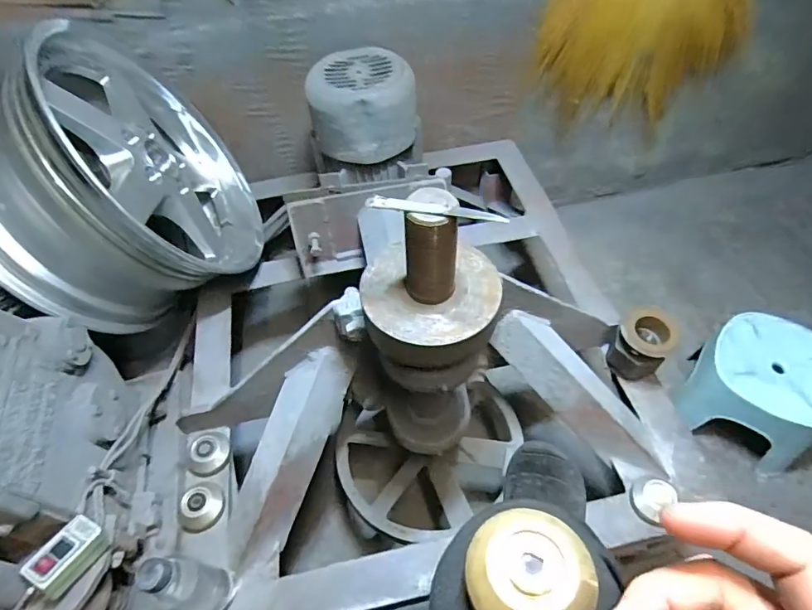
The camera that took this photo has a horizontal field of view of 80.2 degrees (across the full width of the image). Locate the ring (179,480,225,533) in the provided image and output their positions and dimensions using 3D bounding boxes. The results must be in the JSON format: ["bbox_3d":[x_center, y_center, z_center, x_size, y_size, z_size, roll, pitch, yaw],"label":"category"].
[{"bbox_3d":[-0.276,0.277,0.658,0.052,0.034,0.058,7,53,8],"label":"ring"}]

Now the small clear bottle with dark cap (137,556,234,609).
[{"bbox_3d":[-0.240,0.307,0.527,0.042,0.175,0.054,11,54,11],"label":"small clear bottle with dark cap"}]

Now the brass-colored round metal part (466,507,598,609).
[{"bbox_3d":[0.058,0.126,0.230,0.057,0.015,0.056,-1,53,2],"label":"brass-colored round metal part"}]

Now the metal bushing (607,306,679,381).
[{"bbox_3d":[0.355,0.060,0.729,0.078,0.087,0.075,-1,53,2],"label":"metal bushing"}]

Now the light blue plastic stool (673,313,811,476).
[{"bbox_3d":[0.661,0.158,0.913,0.217,0.184,0.205,30,60,23],"label":"light blue plastic stool"}]

